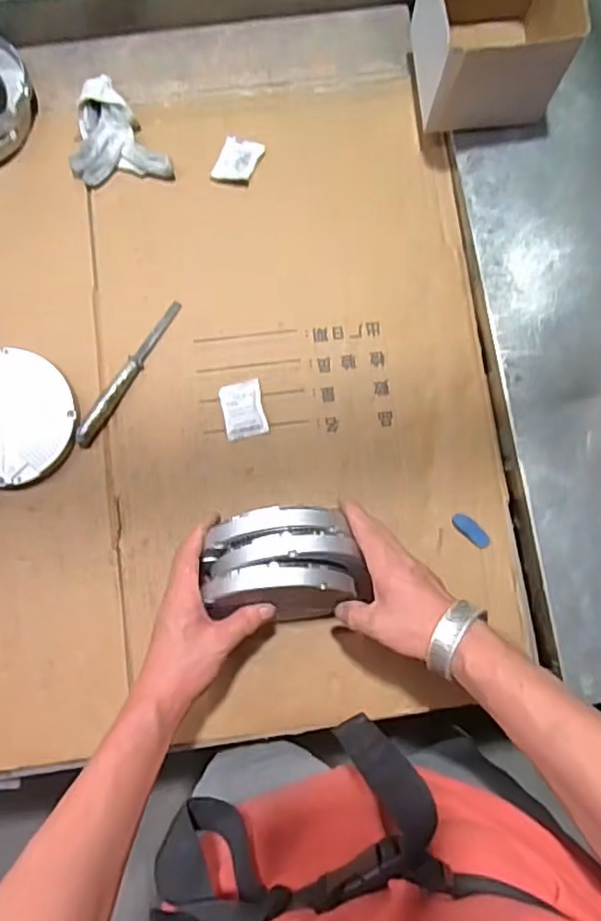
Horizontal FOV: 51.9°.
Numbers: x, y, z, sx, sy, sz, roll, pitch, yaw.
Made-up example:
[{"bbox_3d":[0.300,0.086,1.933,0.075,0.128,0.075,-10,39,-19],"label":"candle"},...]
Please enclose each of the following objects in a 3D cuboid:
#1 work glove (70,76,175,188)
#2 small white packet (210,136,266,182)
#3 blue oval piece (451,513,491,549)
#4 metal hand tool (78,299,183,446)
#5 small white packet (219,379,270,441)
[{"bbox_3d":[-0.212,-0.347,0.673,0.092,0.028,0.132,-35,86,-5],"label":"work glove"},{"bbox_3d":[-0.069,-0.332,0.685,0.041,0.005,0.056,22,82,1],"label":"small white packet"},{"bbox_3d":[0.179,0.073,0.643,0.047,0.009,0.019,43,83,4],"label":"blue oval piece"},{"bbox_3d":[-0.182,-0.093,0.651,0.017,0.009,0.180,34,78,-11],"label":"metal hand tool"},{"bbox_3d":[-0.060,-0.054,0.652,0.043,0.008,0.059,-12,83,-4],"label":"small white packet"}]

